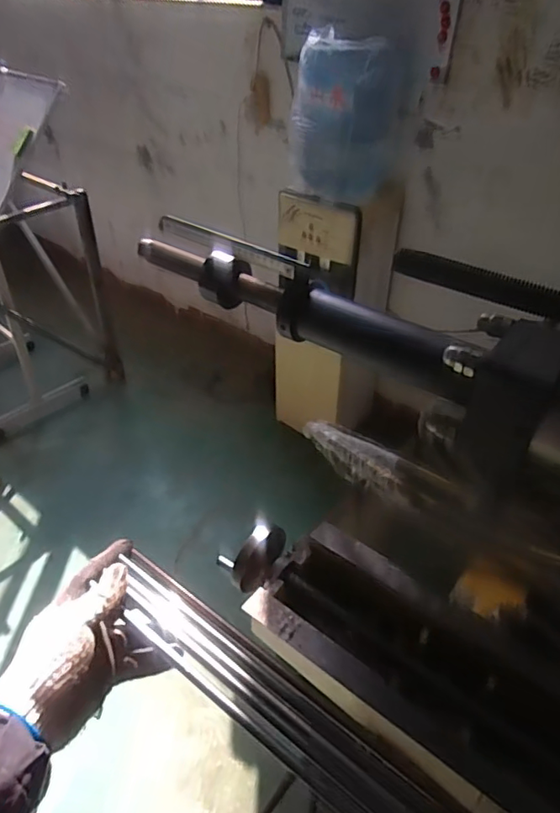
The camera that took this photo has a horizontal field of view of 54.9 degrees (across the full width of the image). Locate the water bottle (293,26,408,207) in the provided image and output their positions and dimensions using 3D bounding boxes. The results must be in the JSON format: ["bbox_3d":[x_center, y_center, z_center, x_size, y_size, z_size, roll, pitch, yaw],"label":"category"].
[{"bbox_3d":[0.204,-0.871,1.630,0.297,0.399,0.246,10,40,14],"label":"water bottle"}]

